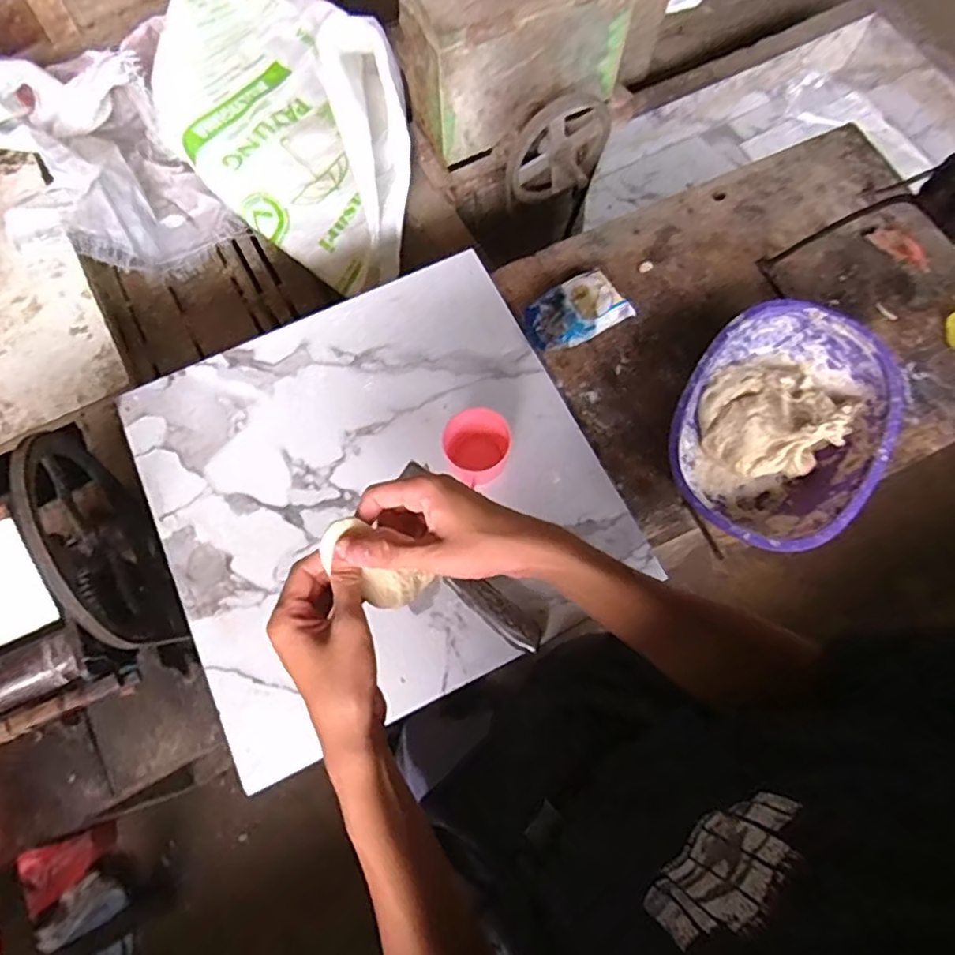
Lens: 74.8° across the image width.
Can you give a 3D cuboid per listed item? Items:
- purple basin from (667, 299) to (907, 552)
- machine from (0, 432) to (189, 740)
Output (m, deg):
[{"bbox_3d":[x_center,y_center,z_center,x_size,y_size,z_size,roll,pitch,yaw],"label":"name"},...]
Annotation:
[{"bbox_3d":[0.347,-0.053,0.736,0.223,0.085,0.304,34,73,10],"label":"purple basin"},{"bbox_3d":[-0.523,0.133,0.696,0.246,0.249,0.293,-23,73,-9],"label":"machine"}]

